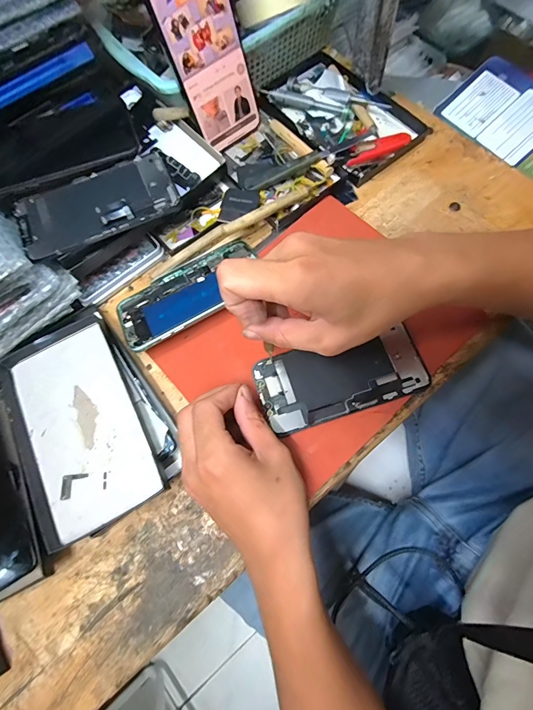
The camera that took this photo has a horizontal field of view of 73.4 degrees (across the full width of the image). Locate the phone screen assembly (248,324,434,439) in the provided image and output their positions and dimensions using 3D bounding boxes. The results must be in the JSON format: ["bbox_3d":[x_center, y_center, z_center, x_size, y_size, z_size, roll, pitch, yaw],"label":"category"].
[{"bbox_3d":[0.066,0.021,0.318,0.145,0.005,0.067,-14,74,0],"label":"phone screen assembly"}]

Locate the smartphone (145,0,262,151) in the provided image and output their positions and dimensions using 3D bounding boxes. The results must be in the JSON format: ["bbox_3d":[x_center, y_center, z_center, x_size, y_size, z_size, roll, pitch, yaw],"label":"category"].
[{"bbox_3d":[-0.055,-0.295,0.355,0.079,0.159,0.004,-38,57,-3],"label":"smartphone"}]

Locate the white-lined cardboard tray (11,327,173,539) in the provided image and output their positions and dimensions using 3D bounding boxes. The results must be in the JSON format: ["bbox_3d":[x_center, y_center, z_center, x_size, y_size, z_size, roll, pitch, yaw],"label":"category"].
[{"bbox_3d":[-0.158,0.058,0.308,0.089,0.010,0.167,-28,71,-10],"label":"white-lined cardboard tray"}]

